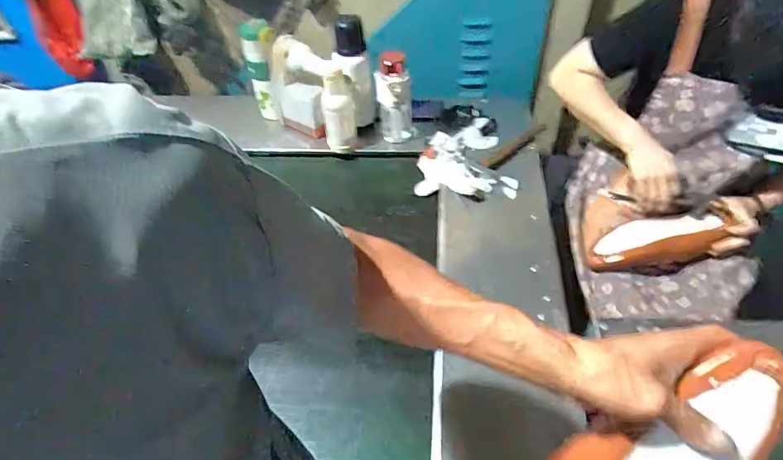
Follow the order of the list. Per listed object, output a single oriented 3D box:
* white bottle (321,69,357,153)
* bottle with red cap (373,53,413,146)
[{"bbox_3d":[-0.114,-0.246,1.022,0.066,0.178,0.075,-11,50,-6],"label":"white bottle"},{"bbox_3d":[0.006,-0.273,1.022,0.072,0.198,0.060,-2,50,2],"label":"bottle with red cap"}]

